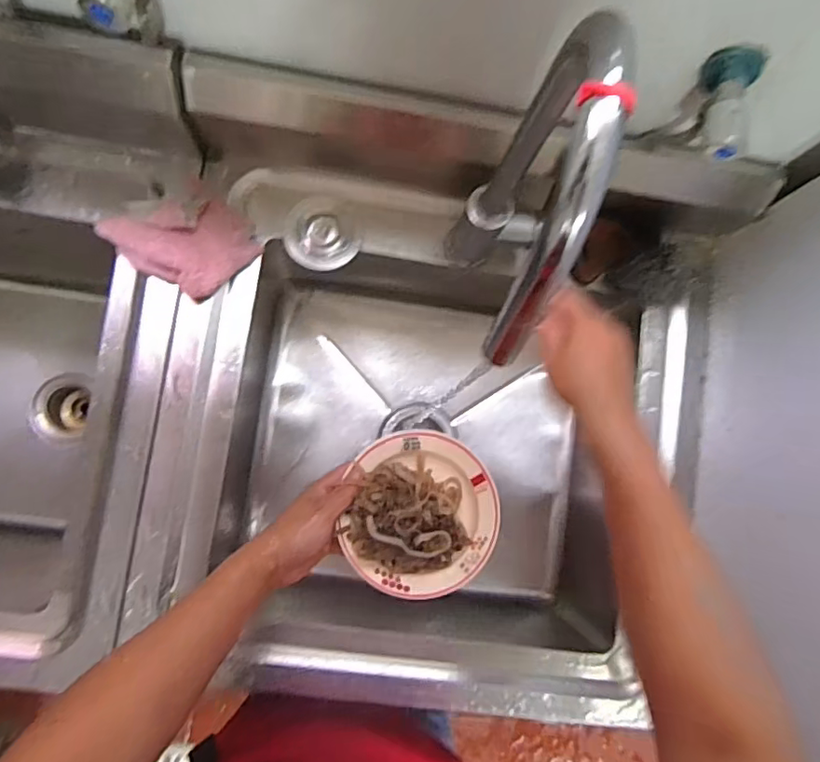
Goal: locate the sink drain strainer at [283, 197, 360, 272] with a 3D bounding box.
[{"bbox_3d":[-0.099,-0.168,0.635,0.081,0.034,0.076,1,83,-7],"label":"sink drain strainer"}]

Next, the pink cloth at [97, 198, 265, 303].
[{"bbox_3d":[-0.243,-0.158,0.605,0.136,0.033,0.117,39,80,-1],"label":"pink cloth"}]

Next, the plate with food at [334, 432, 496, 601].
[{"bbox_3d":[0.013,0.122,0.517,0.131,0.047,0.143,1,83,-7],"label":"plate with food"}]

